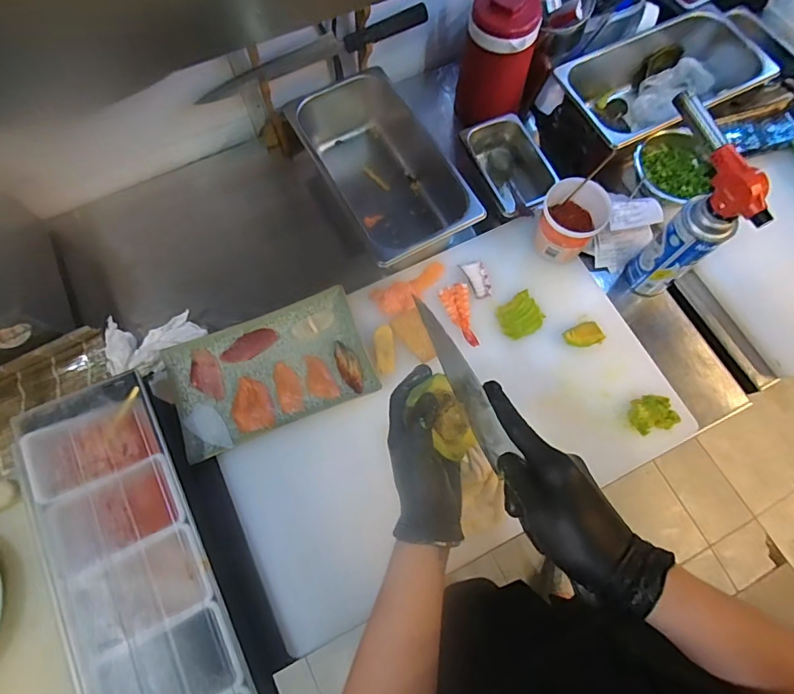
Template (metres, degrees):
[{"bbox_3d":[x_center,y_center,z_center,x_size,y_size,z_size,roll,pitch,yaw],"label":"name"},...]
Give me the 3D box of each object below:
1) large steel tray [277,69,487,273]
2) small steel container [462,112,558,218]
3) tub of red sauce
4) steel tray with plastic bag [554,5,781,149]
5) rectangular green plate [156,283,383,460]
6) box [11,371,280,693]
[{"bbox_3d":[-0.030,-0.264,0.731,0.171,0.126,0.335,-29,74,-10],"label":"large steel tray"},{"bbox_3d":[0.180,-0.278,0.731,0.115,0.074,0.177,-22,75,-7],"label":"small steel container"},{"bbox_3d":[0.246,-0.179,0.657,0.086,0.082,0.088,0,71,-1],"label":"tub of red sauce"},{"bbox_3d":[0.414,-0.425,0.764,0.314,0.101,0.201,-29,74,-10],"label":"steel tray with plastic bag"},{"bbox_3d":[-0.175,0.031,0.637,0.264,0.019,0.162,-22,77,-5],"label":"rectangular green plate"},{"bbox_3d":[-0.274,0.268,0.527,0.175,0.091,0.479,-27,76,-9],"label":"box"}]

